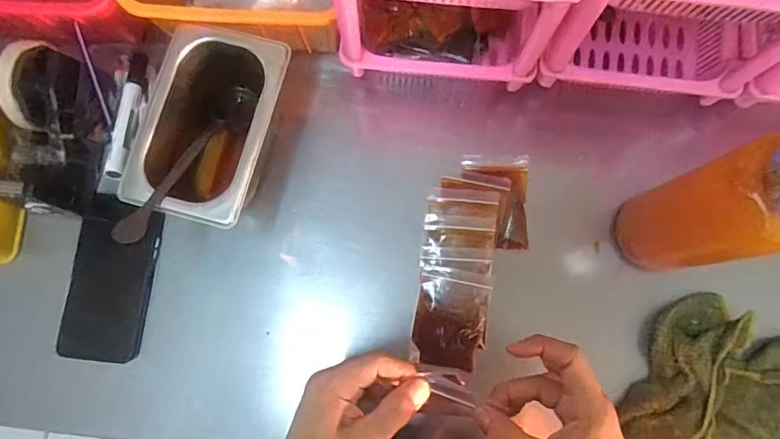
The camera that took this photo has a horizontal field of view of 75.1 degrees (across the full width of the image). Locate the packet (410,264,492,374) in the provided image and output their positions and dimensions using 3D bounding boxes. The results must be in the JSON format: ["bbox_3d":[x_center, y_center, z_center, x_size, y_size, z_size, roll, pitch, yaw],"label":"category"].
[{"bbox_3d":[0.060,0.099,0.507,0.070,0.024,0.094,9,80,2],"label":"packet"}]

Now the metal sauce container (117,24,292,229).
[{"bbox_3d":[-0.166,-0.080,0.496,0.111,0.093,0.172,14,80,3],"label":"metal sauce container"}]

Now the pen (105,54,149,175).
[{"bbox_3d":[-0.252,-0.103,0.490,0.021,0.013,0.138,-3,63,0],"label":"pen"}]

